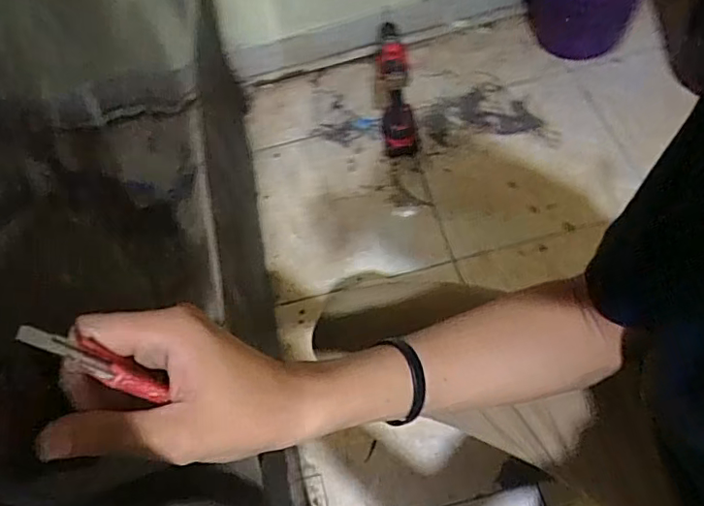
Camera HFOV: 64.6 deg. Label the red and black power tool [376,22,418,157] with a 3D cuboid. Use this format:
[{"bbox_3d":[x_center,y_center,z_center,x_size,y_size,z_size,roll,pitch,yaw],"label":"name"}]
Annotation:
[{"bbox_3d":[0.097,-0.343,1.172,0.071,0.245,0.202,-4,58,5],"label":"red and black power tool"}]

